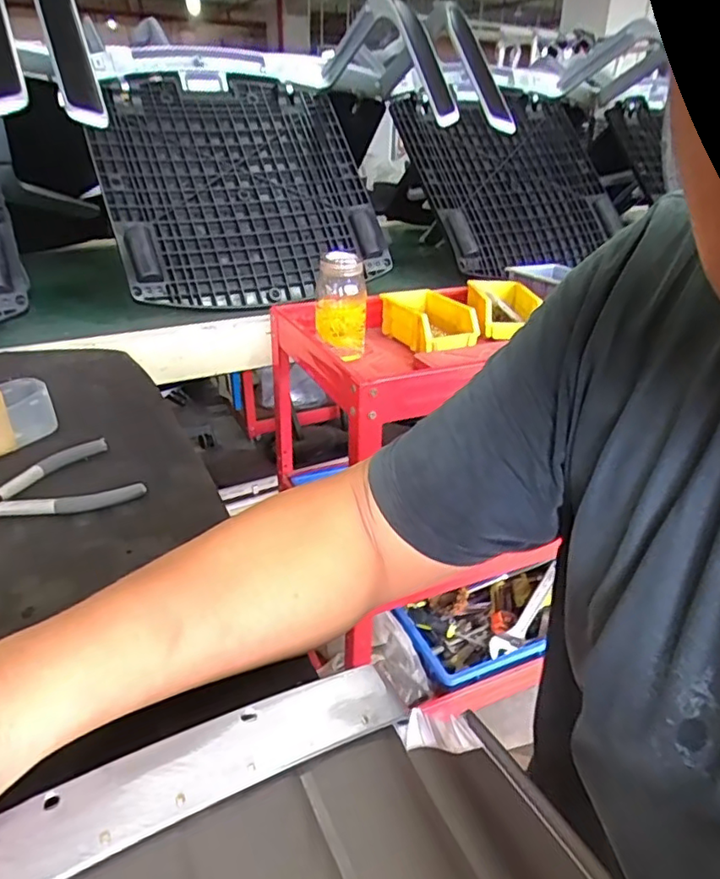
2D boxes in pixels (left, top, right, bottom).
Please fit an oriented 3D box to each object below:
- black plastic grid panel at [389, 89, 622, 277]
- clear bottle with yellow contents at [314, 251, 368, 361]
[{"bbox_3d":[0.368,-0.618,1.398,0.521,0.477,0.020,-15,-13,-26],"label":"black plastic grid panel"},{"bbox_3d":[-0.029,-0.214,0.947,0.077,0.161,0.081,0,28,-1],"label":"clear bottle with yellow contents"}]

